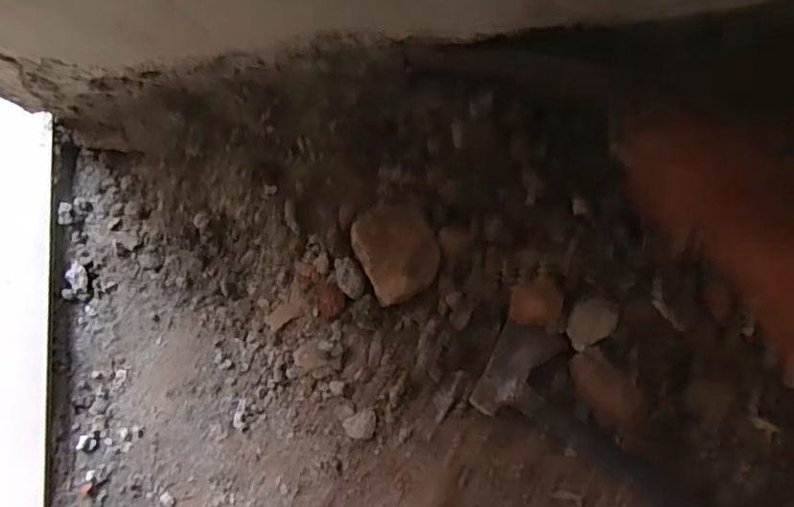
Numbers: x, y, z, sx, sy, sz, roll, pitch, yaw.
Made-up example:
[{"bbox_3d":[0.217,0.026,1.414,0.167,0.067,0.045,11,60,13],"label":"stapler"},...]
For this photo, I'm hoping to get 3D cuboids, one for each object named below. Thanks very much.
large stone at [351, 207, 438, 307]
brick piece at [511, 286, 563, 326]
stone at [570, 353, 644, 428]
[{"bbox_3d":[0.000,-0.004,0.494,0.068,0.035,0.086,-25,82,1],"label":"large stone"},{"bbox_3d":[0.120,0.046,0.481,0.042,0.015,0.032,3,83,4],"label":"brick piece"},{"bbox_3d":[0.177,0.116,0.474,0.036,0.033,0.074,-37,82,-1],"label":"stone"}]

